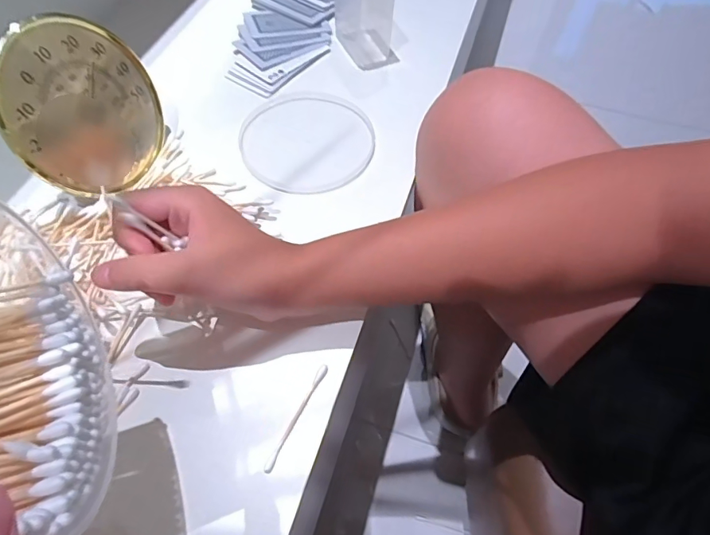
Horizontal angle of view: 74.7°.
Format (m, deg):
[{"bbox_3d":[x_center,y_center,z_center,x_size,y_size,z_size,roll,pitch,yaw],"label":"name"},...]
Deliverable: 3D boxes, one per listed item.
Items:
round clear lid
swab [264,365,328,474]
[{"bbox_3d":[-0.042,-0.114,0.415,0.112,0.009,0.119,1,59,-2],"label":"round clear lid"},{"bbox_3d":[-0.035,0.091,0.287,0.005,0.006,0.071,24,61,12],"label":"swab"}]

